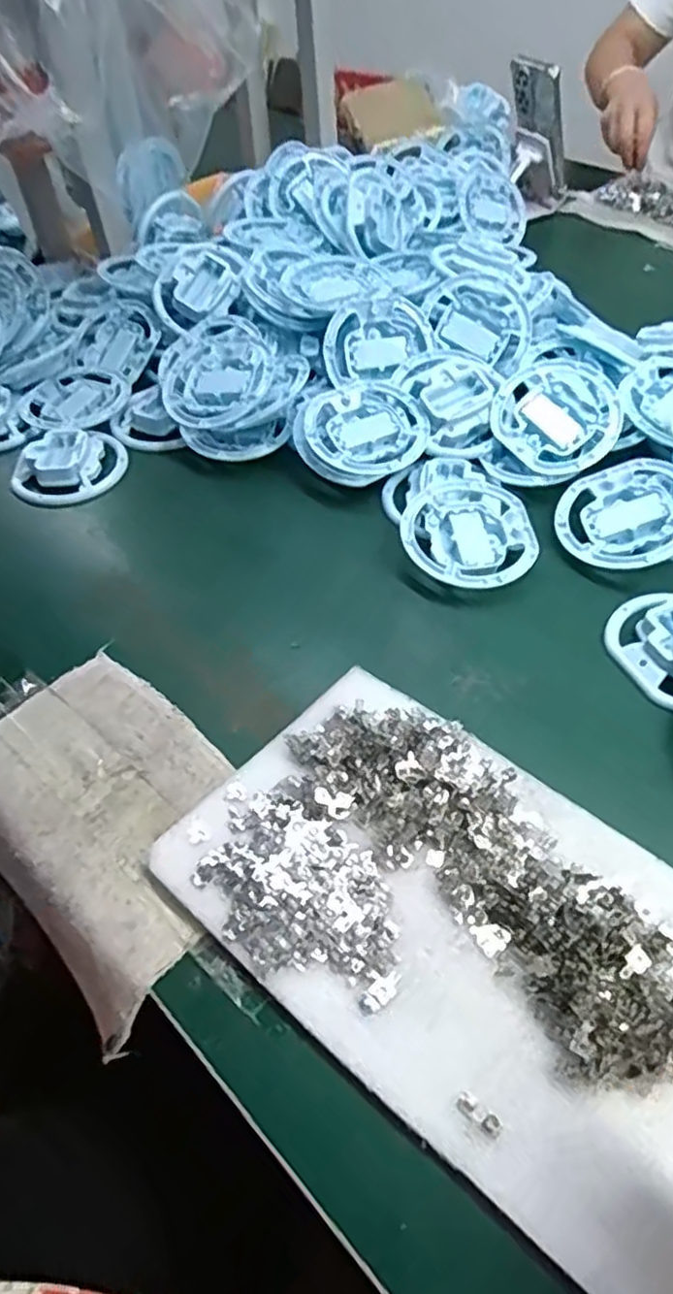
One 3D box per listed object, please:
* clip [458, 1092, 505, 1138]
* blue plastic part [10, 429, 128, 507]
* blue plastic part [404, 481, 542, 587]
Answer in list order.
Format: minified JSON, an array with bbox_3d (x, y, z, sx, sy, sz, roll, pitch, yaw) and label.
[{"bbox_3d":[0.065,0.210,0.314,0.021,0.007,0.008,30,58,24],"label":"clip"},{"bbox_3d":[-0.244,-0.165,0.636,0.093,0.022,0.084,0,51,3],"label":"blue plastic part"},{"bbox_3d":[0.104,-0.093,0.550,0.100,0.015,0.116,0,51,3],"label":"blue plastic part"}]

